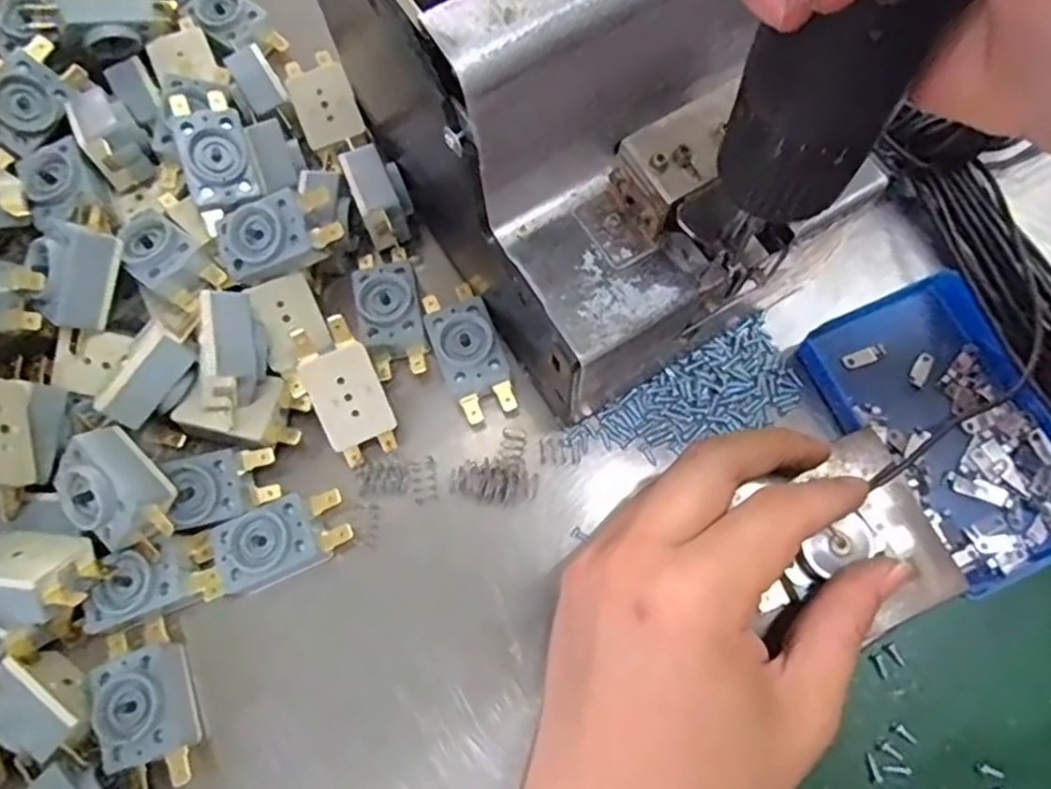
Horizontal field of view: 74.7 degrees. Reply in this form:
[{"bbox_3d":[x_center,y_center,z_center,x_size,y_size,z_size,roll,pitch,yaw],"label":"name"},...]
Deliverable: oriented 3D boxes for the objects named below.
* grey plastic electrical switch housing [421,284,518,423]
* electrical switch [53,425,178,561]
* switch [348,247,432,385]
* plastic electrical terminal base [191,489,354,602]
[{"bbox_3d":[-0.024,-0.019,0.283,0.026,0.016,0.057,-24,75,-6],"label":"grey plastic electrical switch housing"},{"bbox_3d":[-0.145,0.036,0.248,0.044,0.025,0.023,42,120,-4],"label":"electrical switch"},{"bbox_3d":[-0.057,-0.036,0.292,0.025,0.019,0.056,-16,74,-3],"label":"switch"},{"bbox_3d":[-0.098,0.058,0.262,0.059,0.019,0.028,-23,75,-5],"label":"plastic electrical terminal base"}]

